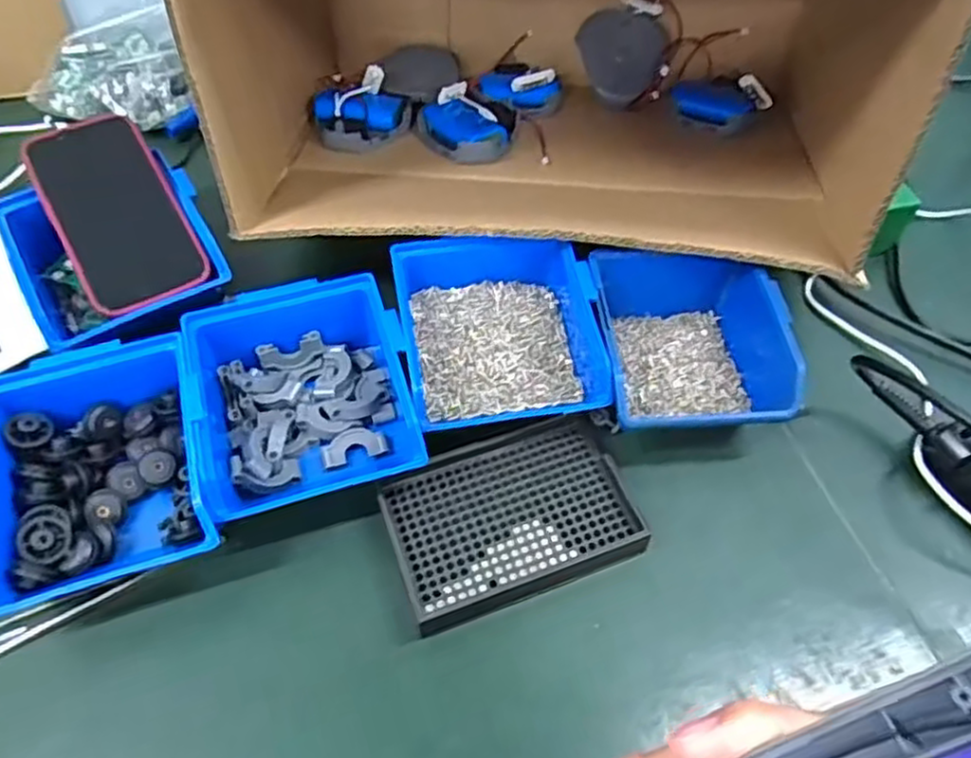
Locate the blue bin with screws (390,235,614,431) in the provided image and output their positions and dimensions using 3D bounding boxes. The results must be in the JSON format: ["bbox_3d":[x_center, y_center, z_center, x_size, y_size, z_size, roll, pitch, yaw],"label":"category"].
[{"bbox_3d":[0.009,-0.031,0.446,0.120,0.054,0.135,-10,58,-6],"label":"blue bin with screws"}]

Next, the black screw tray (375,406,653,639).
[{"bbox_3d":[0.015,0.074,0.403,0.135,0.013,0.097,-16,56,-12],"label":"black screw tray"}]

